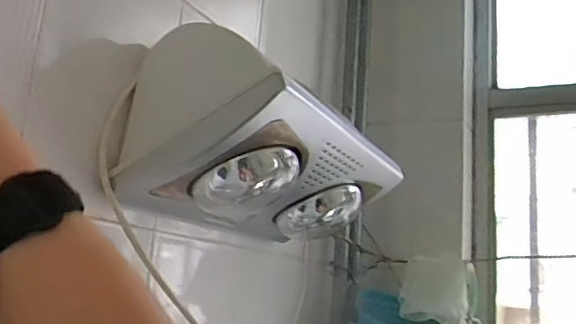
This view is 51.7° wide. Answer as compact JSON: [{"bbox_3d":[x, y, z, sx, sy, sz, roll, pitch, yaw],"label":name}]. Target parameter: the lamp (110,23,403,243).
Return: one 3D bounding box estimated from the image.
[{"bbox_3d":[-0.010,-0.005,0.757,0.209,0.180,0.396,-2,-14,27],"label":"lamp"}]

